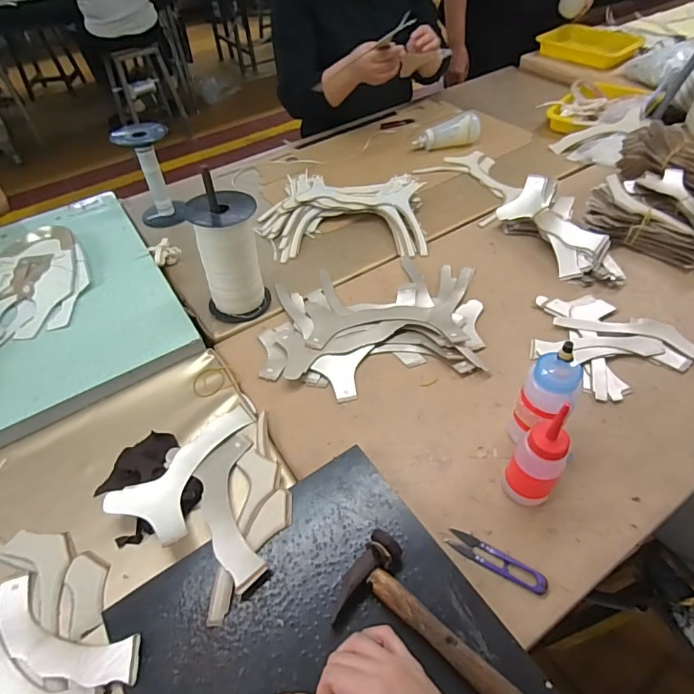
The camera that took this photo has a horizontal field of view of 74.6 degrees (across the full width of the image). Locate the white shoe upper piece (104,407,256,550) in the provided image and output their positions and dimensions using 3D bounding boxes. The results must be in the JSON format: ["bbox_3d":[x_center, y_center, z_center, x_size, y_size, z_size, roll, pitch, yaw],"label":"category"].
[{"bbox_3d":[-0.187,0.137,0.545,0.091,0.015,0.182,16,40,16],"label":"white shoe upper piece"}]

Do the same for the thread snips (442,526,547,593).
[{"bbox_3d":[0.151,0.217,0.464,0.100,0.010,0.024,24,55,23],"label":"thread snips"}]

